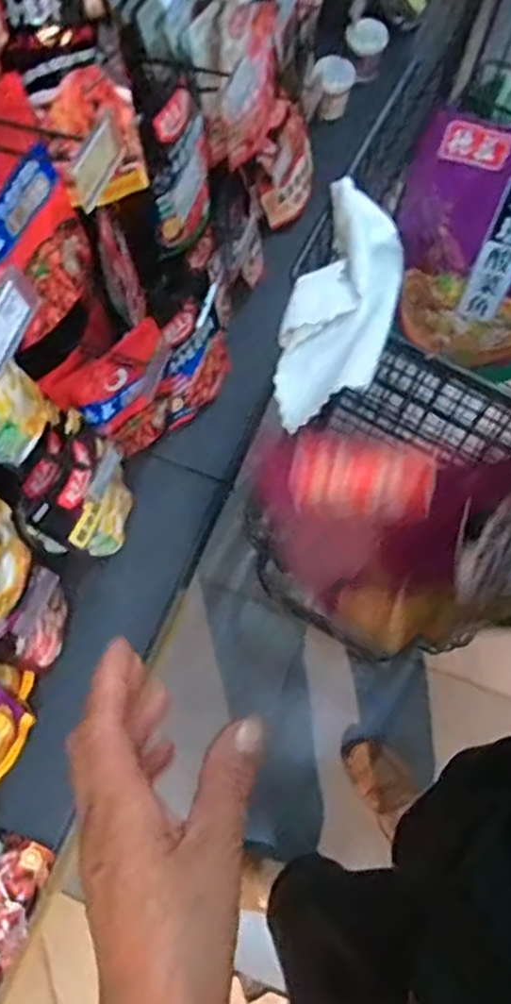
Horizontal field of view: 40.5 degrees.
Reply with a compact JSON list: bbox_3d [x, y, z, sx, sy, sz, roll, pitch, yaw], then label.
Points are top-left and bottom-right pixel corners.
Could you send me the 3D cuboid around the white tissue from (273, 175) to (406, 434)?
[{"bbox_3d":[0.075,-0.168,0.570,0.083,0.053,0.222,15,71,4],"label":"white tissue"}]

